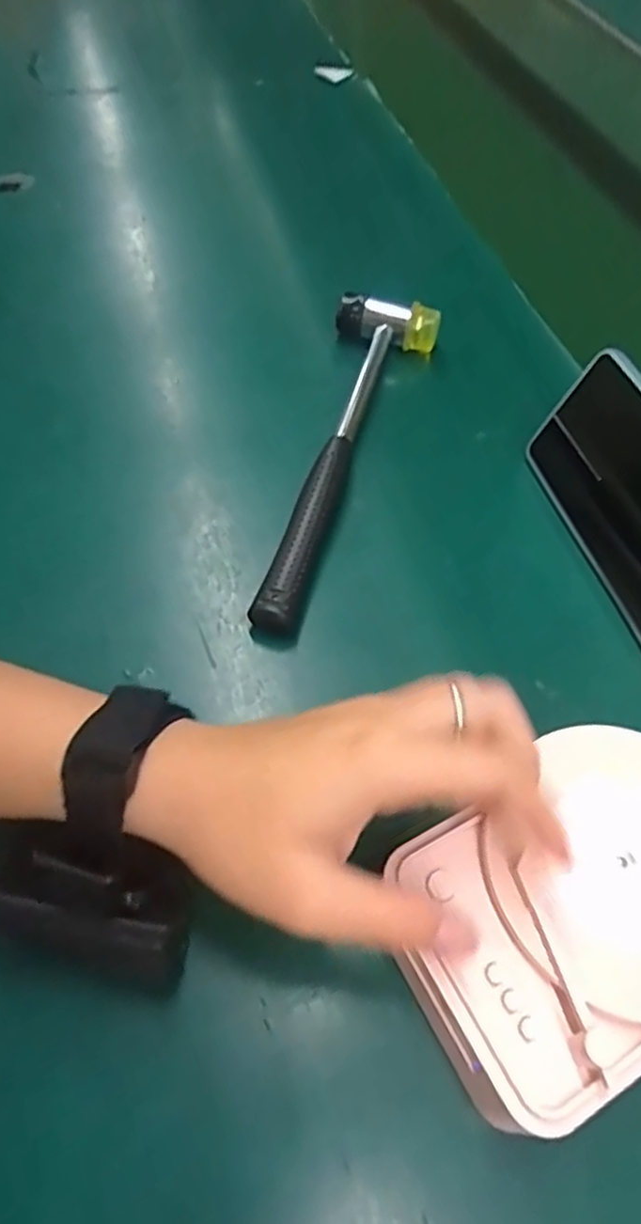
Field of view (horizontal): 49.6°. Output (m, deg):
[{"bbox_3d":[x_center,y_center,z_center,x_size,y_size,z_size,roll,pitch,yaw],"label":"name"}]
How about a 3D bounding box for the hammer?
[{"bbox_3d":[0.018,-0.098,0.407,0.063,0.034,0.252,13,55,5],"label":"hammer"}]

